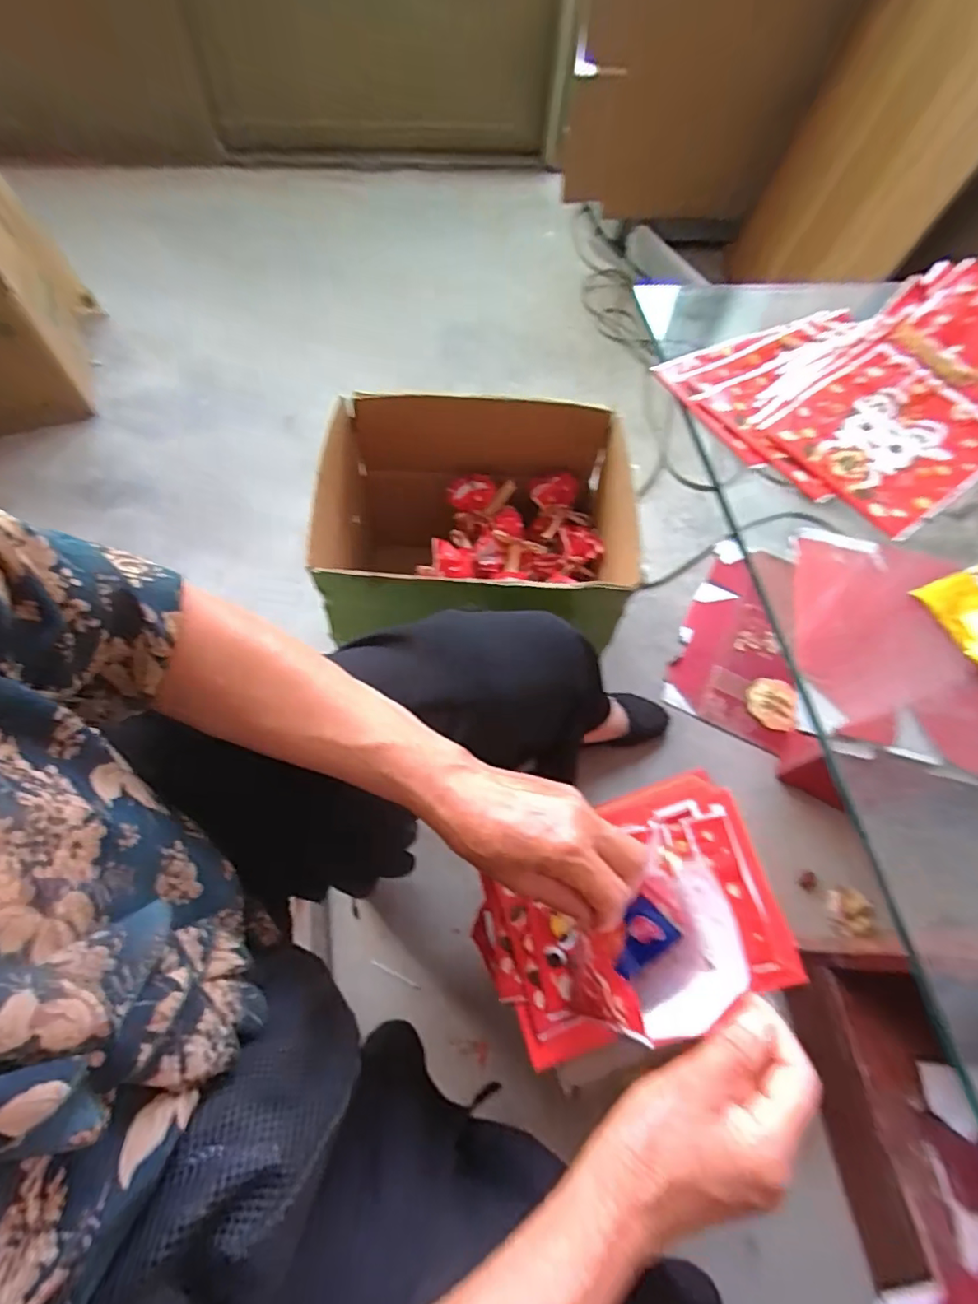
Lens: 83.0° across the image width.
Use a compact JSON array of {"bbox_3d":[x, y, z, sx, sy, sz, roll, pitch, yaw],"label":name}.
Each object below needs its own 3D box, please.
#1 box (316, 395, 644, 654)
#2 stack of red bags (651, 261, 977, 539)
[{"bbox_3d":[-0.024,-0.138,0.804,0.402,0.299,0.310,3,62,-2],"label":"box"},{"bbox_3d":[0.344,-0.254,0.495,0.276,0.071,0.249,-32,68,-19],"label":"stack of red bags"}]

